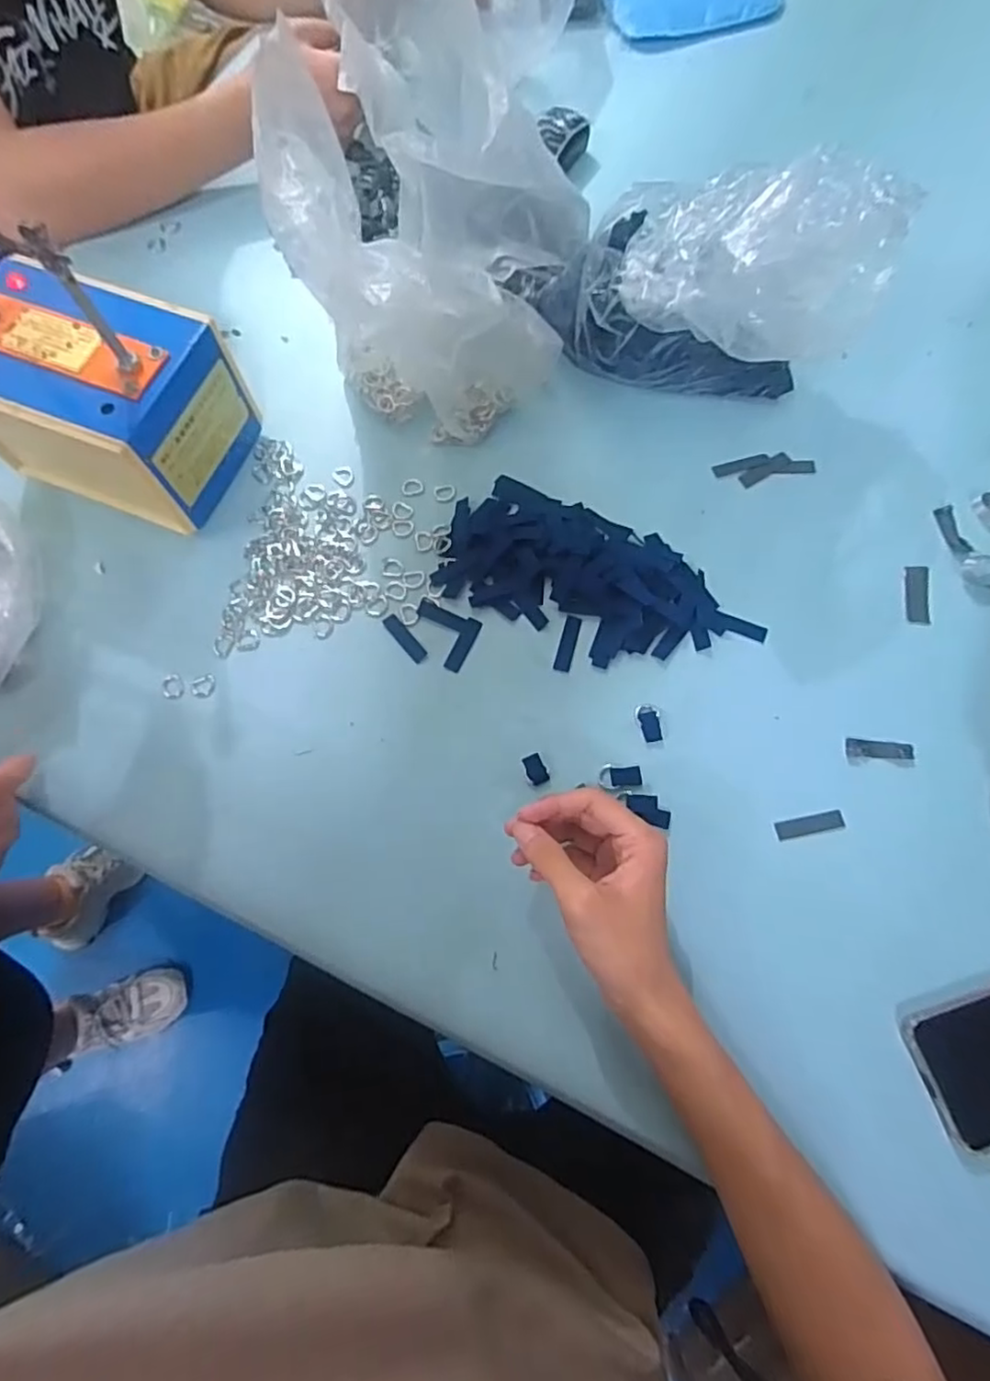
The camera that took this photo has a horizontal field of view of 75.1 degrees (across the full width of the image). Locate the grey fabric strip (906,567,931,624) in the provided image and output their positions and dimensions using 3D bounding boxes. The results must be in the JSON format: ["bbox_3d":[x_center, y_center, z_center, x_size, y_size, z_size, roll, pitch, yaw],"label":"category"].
[{"bbox_3d":[0.334,-0.075,0.509,0.016,0.005,0.048,7,73,4],"label":"grey fabric strip"}]

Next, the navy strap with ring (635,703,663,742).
[{"bbox_3d":[0.115,0.024,0.481,0.018,0.006,0.029,-2,73,1],"label":"navy strap with ring"}]

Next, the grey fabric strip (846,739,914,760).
[{"bbox_3d":[0.284,0.043,0.471,0.047,0.009,0.013,5,73,3],"label":"grey fabric strip"}]

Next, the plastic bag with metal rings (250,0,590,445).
[{"bbox_3d":[-0.035,-0.339,0.487,0.193,0.220,0.227,2,73,2],"label":"plastic bag with metal rings"}]

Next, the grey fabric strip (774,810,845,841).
[{"bbox_3d":[0.225,0.096,0.458,0.048,0.004,0.013,-12,73,-2],"label":"grey fabric strip"}]

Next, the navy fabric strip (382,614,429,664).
[{"bbox_3d":[-0.071,-0.042,0.510,0.012,0.004,0.047,-38,75,-10],"label":"navy fabric strip"}]

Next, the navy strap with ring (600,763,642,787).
[{"bbox_3d":[0.093,0.063,0.472,0.031,0.004,0.017,1,73,2],"label":"navy strap with ring"}]

